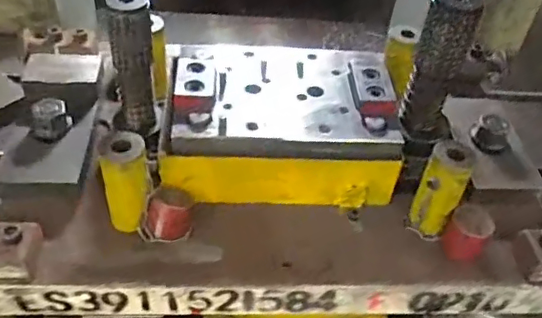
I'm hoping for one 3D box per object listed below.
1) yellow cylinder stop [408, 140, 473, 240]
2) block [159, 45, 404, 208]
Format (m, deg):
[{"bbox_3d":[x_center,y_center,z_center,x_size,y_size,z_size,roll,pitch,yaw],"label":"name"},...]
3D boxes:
[{"bbox_3d":[0.164,0.030,0.549,0.040,0.096,0.045,20,44,13],"label":"yellow cylinder stop"},{"bbox_3d":[0.009,-0.052,0.604,0.233,0.082,0.187,3,43,-5],"label":"block"}]

